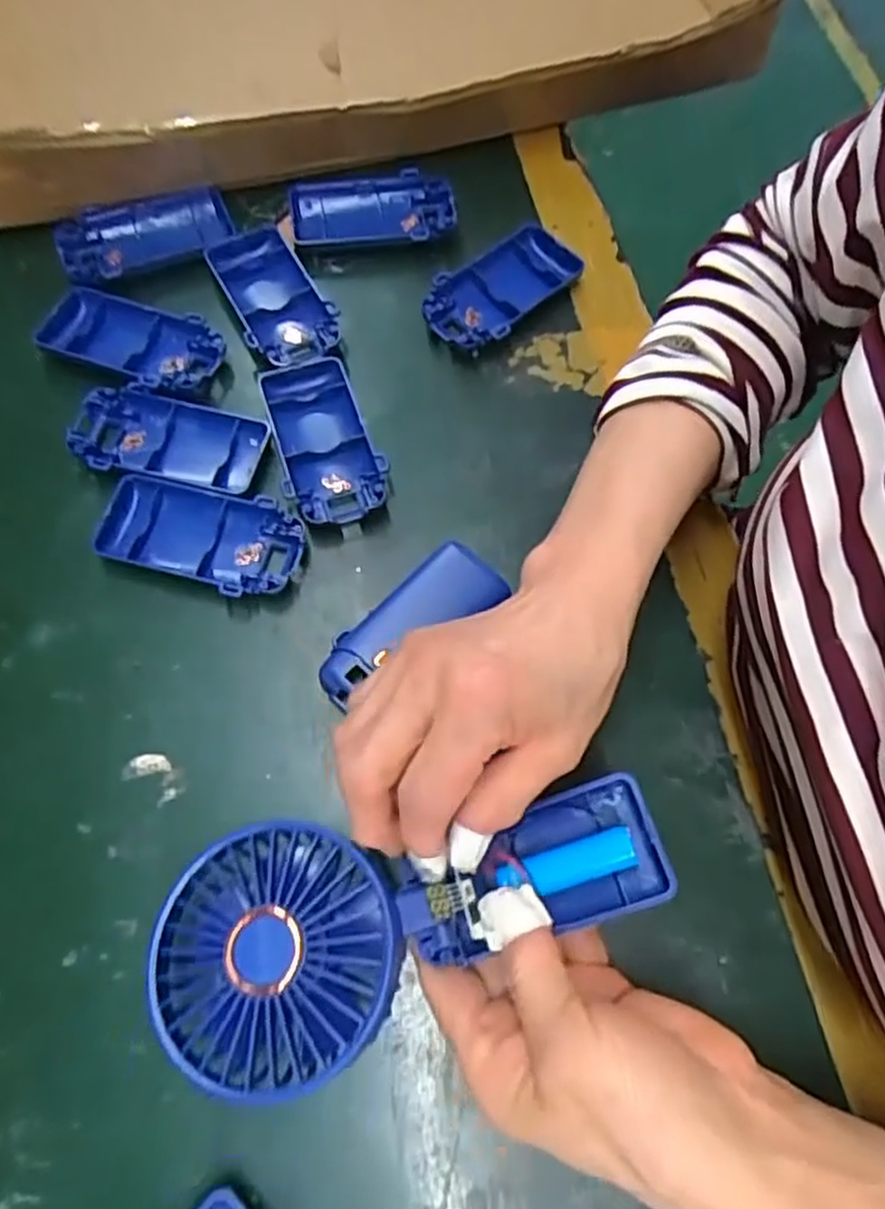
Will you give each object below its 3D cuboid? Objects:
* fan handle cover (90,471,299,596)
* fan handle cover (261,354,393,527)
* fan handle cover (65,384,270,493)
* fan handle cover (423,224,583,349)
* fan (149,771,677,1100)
[{"bbox_3d":[-0.114,-0.032,0.345,0.093,0.016,0.047,16,69,4],"label":"fan handle cover"},{"bbox_3d":[-0.061,-0.083,0.365,0.046,0.014,0.095,-20,71,-9],"label":"fan handle cover"},{"bbox_3d":[-0.137,-0.082,0.364,0.094,0.014,0.047,13,69,3],"label":"fan handle cover"},{"bbox_3d":[0.033,-0.175,0.402,0.092,0.015,0.047,-42,76,-16],"label":"fan handle cover"},{"bbox_3d":[-0.012,0.107,0.252,0.176,0.025,0.077,-13,70,-6],"label":"fan"}]

